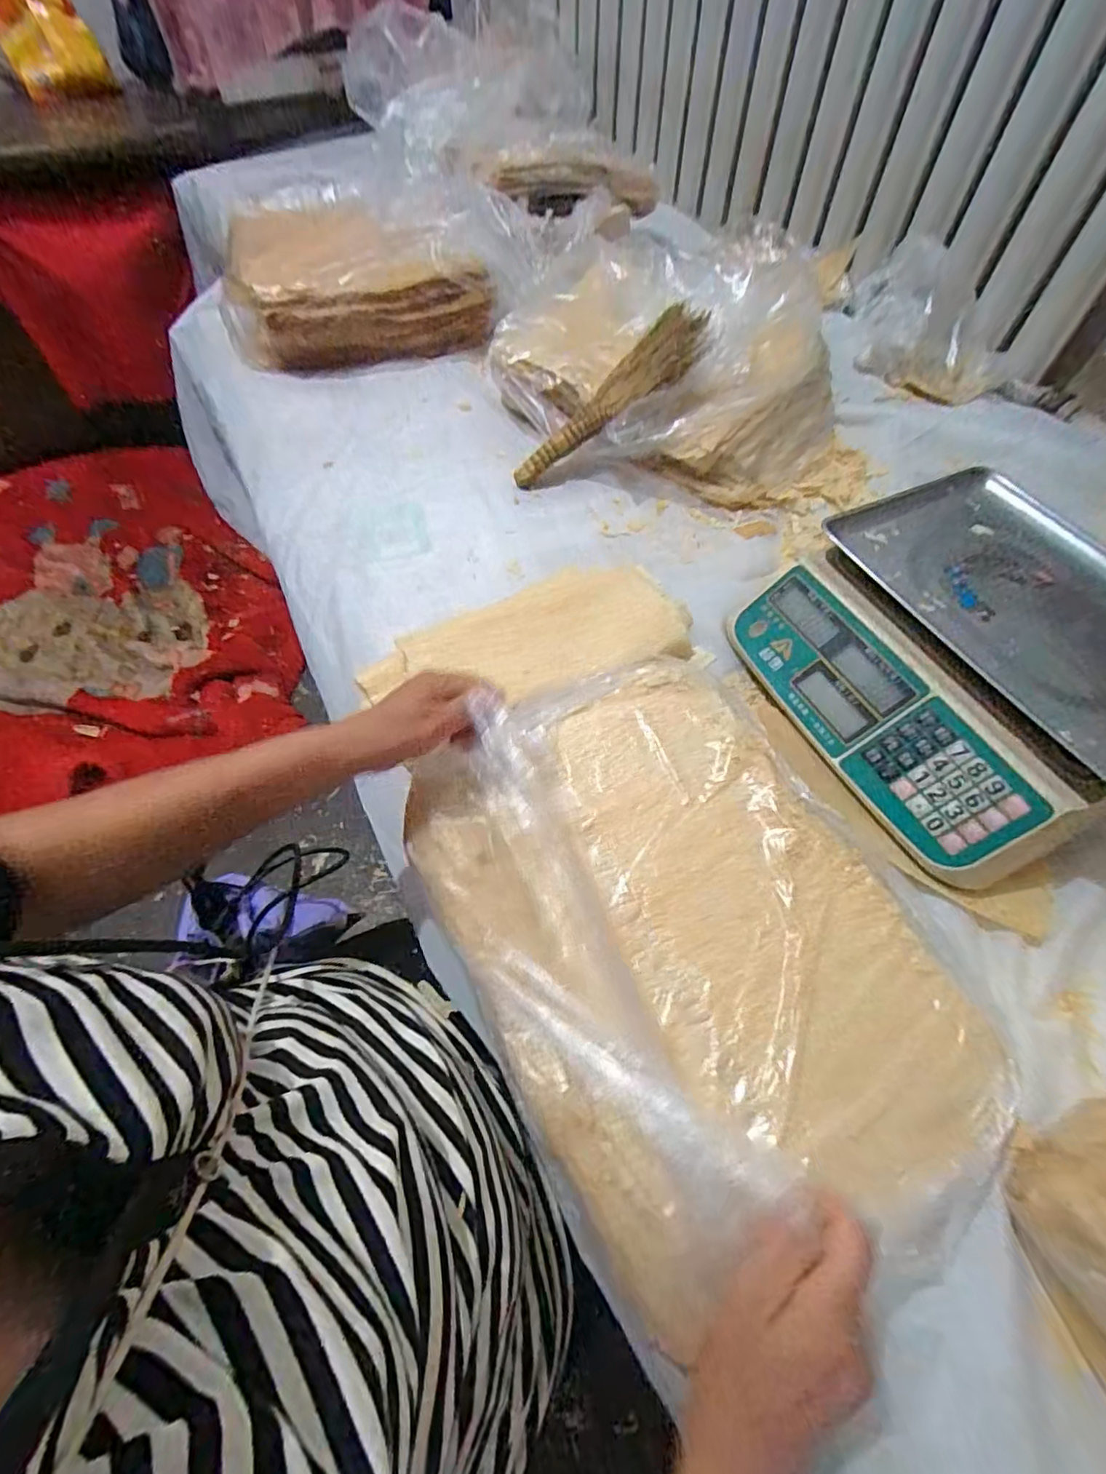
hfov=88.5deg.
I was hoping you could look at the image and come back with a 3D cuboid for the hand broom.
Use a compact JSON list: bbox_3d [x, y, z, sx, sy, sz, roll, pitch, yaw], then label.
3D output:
[{"bbox_3d":[0.071,-0.439,0.739,0.302,0.028,0.119,-38,62,10],"label":"hand broom"}]

